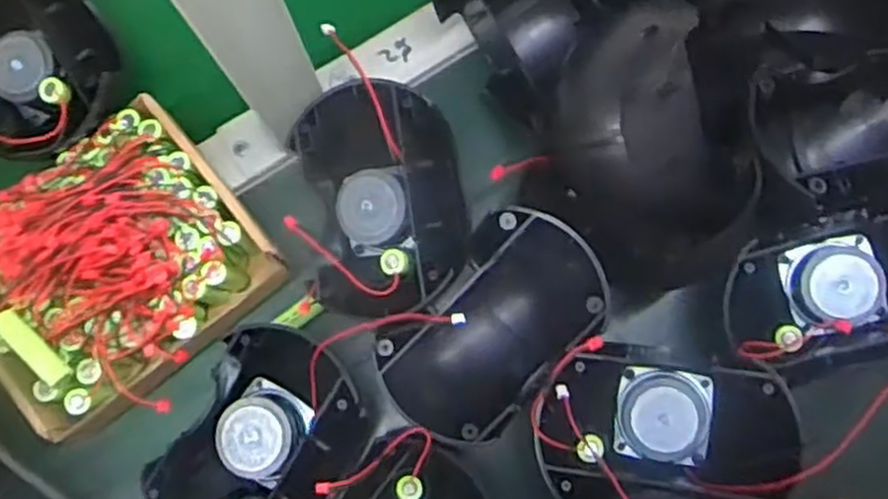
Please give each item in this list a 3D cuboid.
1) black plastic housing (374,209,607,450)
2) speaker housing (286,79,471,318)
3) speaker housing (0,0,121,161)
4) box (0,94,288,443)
[{"bbox_3d":[0.027,0.045,0.447,0.084,0.071,0.133,42,83,6],"label":"black plastic housing"},{"bbox_3d":[-0.034,-0.029,0.448,0.089,0.058,0.129,-13,81,-3],"label":"speaker housing"},{"bbox_3d":[-0.252,-0.118,0.476,0.091,0.063,0.131,-38,83,-6],"label":"speaker housing"},{"bbox_3d":[-0.193,0.015,0.458,0.164,0.066,0.151,-39,83,-6],"label":"box"}]

